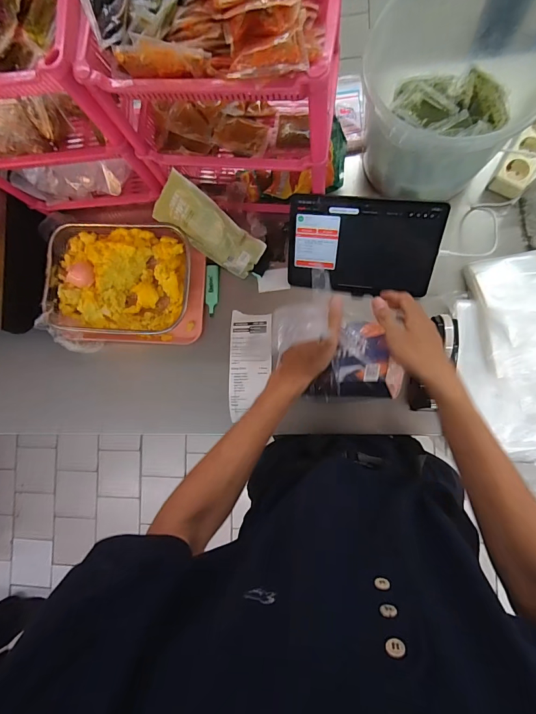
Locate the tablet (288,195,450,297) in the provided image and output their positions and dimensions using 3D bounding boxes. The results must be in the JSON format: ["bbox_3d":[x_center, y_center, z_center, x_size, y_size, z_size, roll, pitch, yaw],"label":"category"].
[{"bbox_3d":[0.163,-0.188,0.642,0.251,0.010,0.167,7,128,11],"label":"tablet"}]

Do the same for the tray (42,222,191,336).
[{"bbox_3d":[-0.299,-0.155,0.729,0.301,0.058,0.222,6,87,8],"label":"tray"}]

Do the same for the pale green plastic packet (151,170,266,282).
[{"bbox_3d":[-0.109,-0.234,0.676,0.204,0.124,0.040,42,55,-14],"label":"pale green plastic packet"}]

